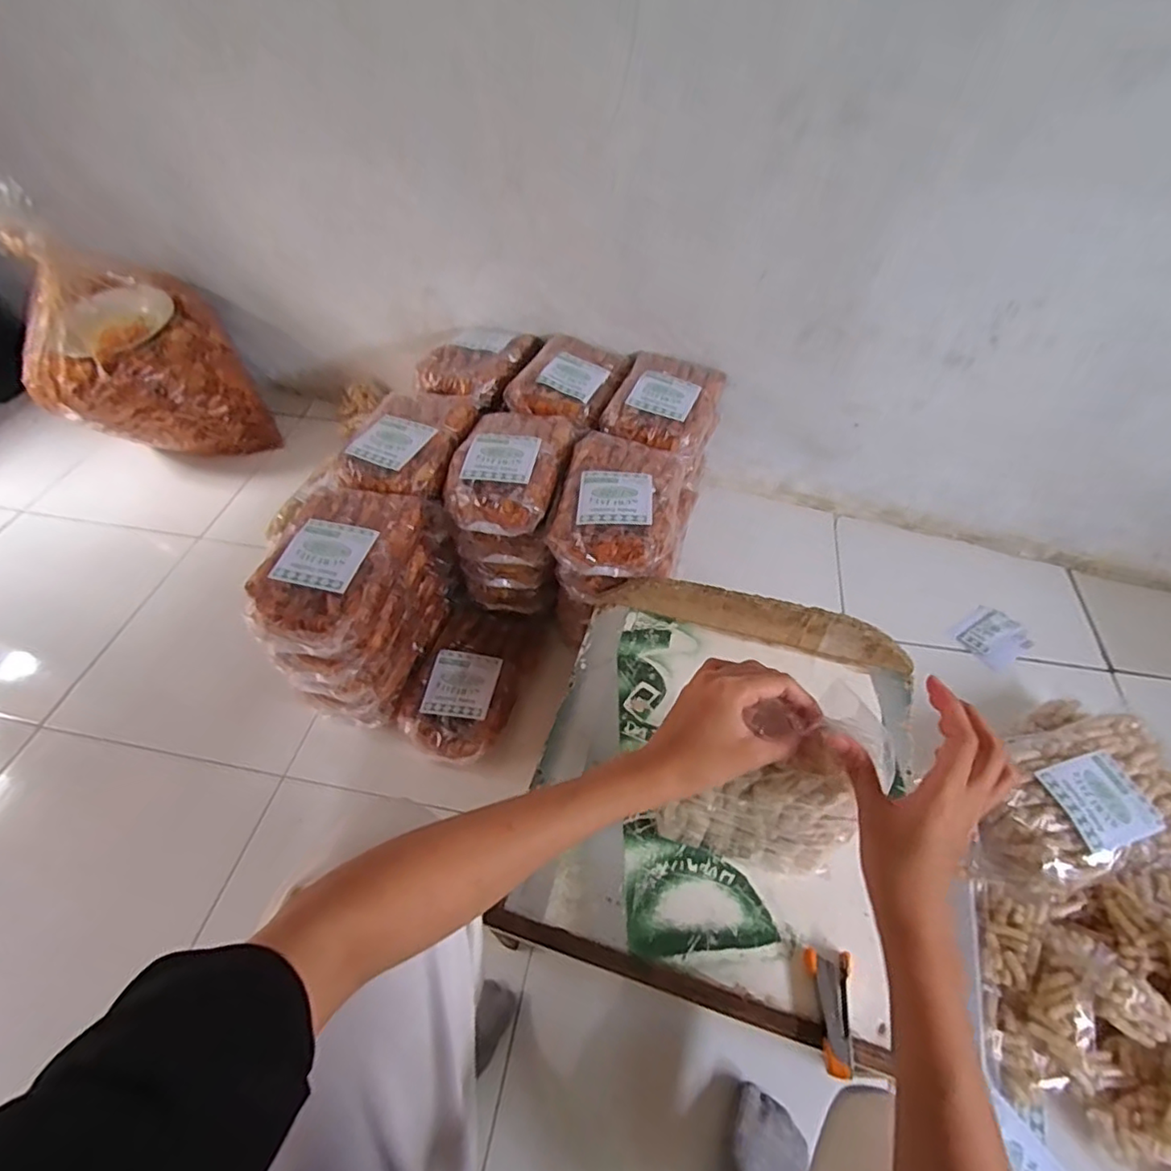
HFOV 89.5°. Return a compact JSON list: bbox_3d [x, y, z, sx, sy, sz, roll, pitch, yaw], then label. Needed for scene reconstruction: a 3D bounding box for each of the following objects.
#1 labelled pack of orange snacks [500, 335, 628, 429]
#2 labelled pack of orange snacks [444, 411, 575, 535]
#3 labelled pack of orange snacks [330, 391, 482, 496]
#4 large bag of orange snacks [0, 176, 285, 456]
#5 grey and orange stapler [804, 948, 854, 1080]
[{"bbox_3d":[-0.023,-0.350,0.984,0.157,0.039,0.216,14,52,12],"label":"labelled pack of orange snacks"},{"bbox_3d":[-0.107,-0.180,0.854,0.149,0.045,0.238,8,51,7],"label":"labelled pack of orange snacks"},{"bbox_3d":[-0.262,-0.222,0.884,0.158,0.045,0.234,5,51,5],"label":"labelled pack of orange snacks"},{"bbox_3d":[-0.881,-0.469,1.142,0.353,0.433,0.248,-21,54,-16],"label":"large bag of orange snacks"},{"bbox_3d":[0.219,0.371,0.514,0.040,0.022,0.088,1,51,2],"label":"grey and orange stapler"}]

